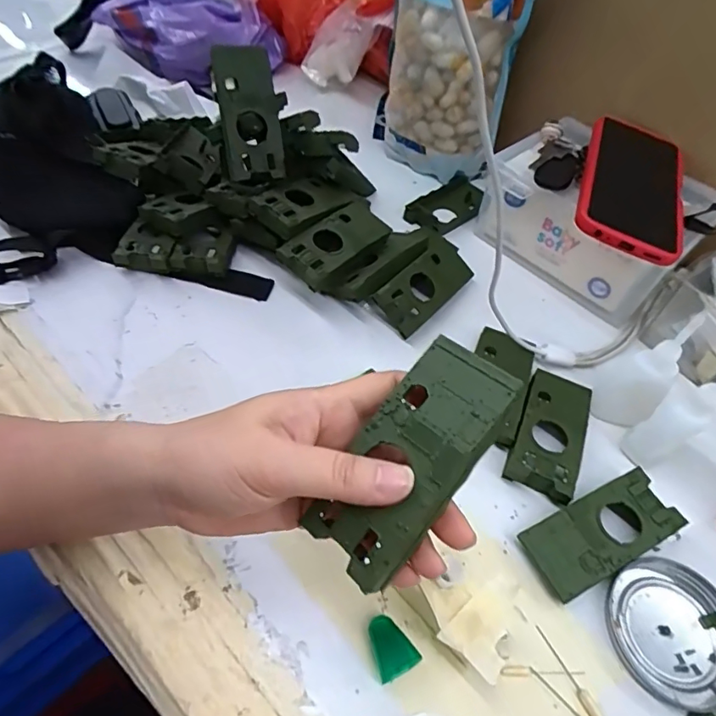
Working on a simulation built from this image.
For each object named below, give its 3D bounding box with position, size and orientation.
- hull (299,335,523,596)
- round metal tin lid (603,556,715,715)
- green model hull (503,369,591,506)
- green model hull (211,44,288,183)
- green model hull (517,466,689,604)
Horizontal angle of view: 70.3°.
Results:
[{"bbox_3d":[0.022,0.042,0.214,0.048,0.014,0.104,31,83,19],"label":"hull"},{"bbox_3d":[0.192,0.163,0.306,0.081,0.009,0.078,3,52,-4],"label":"round metal tin lid"},{"bbox_3d":[0.143,0.050,0.373,0.044,0.019,0.106,24,53,12],"label":"green model hull"},{"bbox_3d":[-0.089,-0.206,0.425,0.053,0.028,0.108,-7,96,-7],"label":"green model hull"},{"bbox_3d":[0.158,0.113,0.330,0.101,0.020,0.045,-19,57,-20],"label":"green model hull"}]

